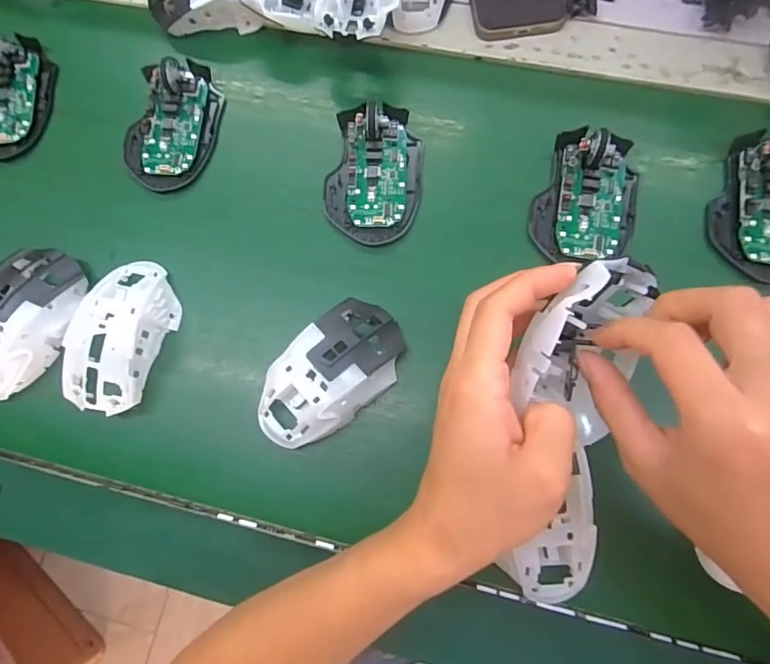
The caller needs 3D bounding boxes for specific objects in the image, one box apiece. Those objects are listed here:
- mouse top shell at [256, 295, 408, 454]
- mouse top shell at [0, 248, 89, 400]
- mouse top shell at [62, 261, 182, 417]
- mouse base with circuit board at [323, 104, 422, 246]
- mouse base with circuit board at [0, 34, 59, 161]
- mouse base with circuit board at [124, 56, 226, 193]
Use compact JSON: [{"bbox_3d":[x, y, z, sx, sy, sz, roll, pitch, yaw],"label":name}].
[{"bbox_3d":[-0.039,0.029,0.330,0.114,0.037,0.064,-41,79,-5],"label":"mouse top shell"},{"bbox_3d":[-0.269,-0.005,0.354,0.065,0.046,0.118,21,80,8],"label":"mouse top shell"},{"bbox_3d":[-0.191,0.002,0.346,0.057,0.037,0.111,15,80,6],"label":"mouse top shell"},{"bbox_3d":[-0.009,-0.125,0.366,0.073,0.024,0.110,3,79,4],"label":"mouse base with circuit board"},{"bbox_3d":[-0.327,-0.203,0.413,0.070,0.033,0.110,-1,79,3],"label":"mouse base with circuit board"},{"bbox_3d":[-0.175,-0.172,0.390,0.072,0.022,0.112,14,80,6],"label":"mouse base with circuit board"}]

